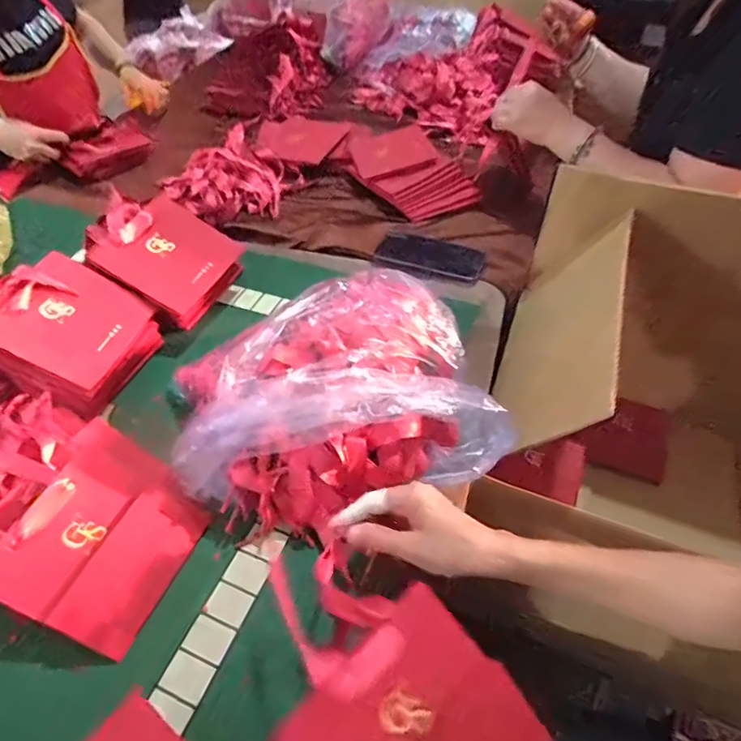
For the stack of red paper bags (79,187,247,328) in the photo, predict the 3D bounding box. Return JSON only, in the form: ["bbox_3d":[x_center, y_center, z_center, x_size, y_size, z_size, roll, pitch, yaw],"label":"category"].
[{"bbox_3d":[-0.289,-0.156,0.687,0.199,0.071,0.142,28,66,-2],"label":"stack of red paper bags"}]

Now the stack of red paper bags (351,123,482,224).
[{"bbox_3d":[0.068,-0.360,0.905,0.162,0.061,0.240,-24,51,-19],"label":"stack of red paper bags"}]

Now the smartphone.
[{"bbox_3d":[0.091,-0.174,0.760,0.158,0.012,0.090,18,51,17],"label":"smartphone"}]

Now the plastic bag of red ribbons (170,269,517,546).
[{"bbox_3d":[-0.041,0.031,0.522,0.317,0.115,0.252,-17,50,-14],"label":"plastic bag of red ribbons"}]

